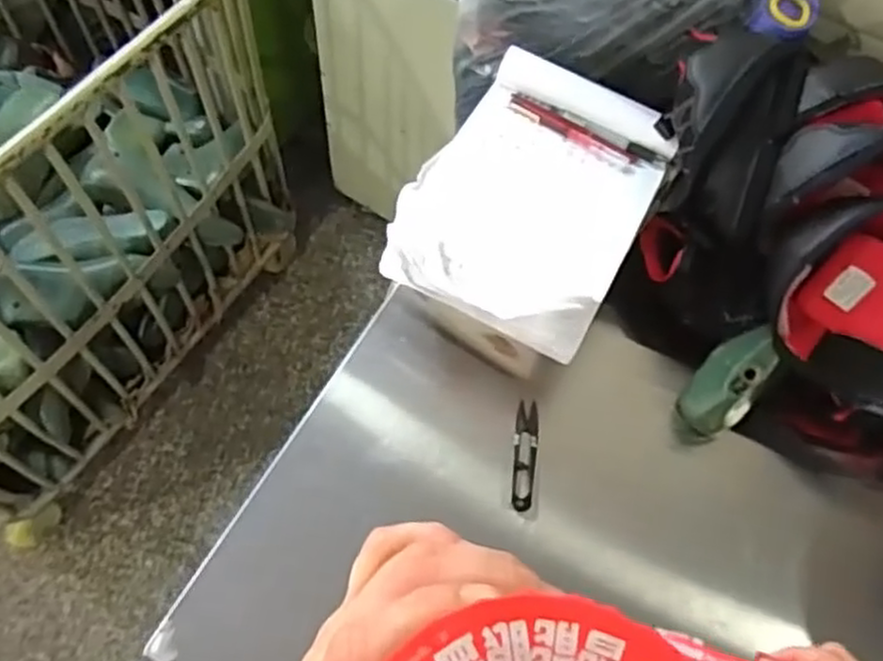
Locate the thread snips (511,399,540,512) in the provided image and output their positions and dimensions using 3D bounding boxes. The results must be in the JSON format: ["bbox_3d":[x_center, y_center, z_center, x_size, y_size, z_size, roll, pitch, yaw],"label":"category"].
[{"bbox_3d":[0.075,0.111,0.664,0.021,0.011,0.100,6,62,0],"label":"thread snips"}]

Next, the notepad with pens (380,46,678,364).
[{"bbox_3d":[0.086,-0.130,0.694,0.201,0.035,0.282,27,64,10],"label":"notepad with pens"}]

